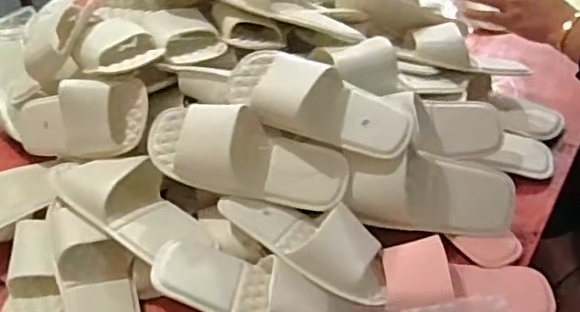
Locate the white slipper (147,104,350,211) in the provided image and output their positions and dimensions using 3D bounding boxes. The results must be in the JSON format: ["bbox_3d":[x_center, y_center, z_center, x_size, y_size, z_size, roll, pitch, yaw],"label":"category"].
[{"bbox_3d":[-0.051,0.001,0.759,0.250,0.068,0.104,16,81,-5],"label":"white slipper"}]

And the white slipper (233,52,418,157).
[{"bbox_3d":[0.034,-0.062,0.764,0.236,0.070,0.096,23,72,10],"label":"white slipper"}]

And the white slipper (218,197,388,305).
[{"bbox_3d":[0.014,0.103,0.720,0.210,0.065,0.101,13,44,19],"label":"white slipper"}]

